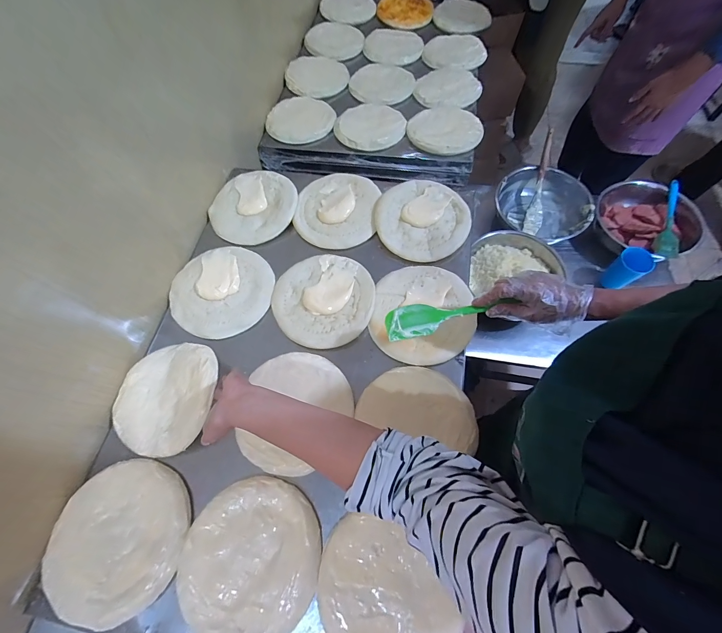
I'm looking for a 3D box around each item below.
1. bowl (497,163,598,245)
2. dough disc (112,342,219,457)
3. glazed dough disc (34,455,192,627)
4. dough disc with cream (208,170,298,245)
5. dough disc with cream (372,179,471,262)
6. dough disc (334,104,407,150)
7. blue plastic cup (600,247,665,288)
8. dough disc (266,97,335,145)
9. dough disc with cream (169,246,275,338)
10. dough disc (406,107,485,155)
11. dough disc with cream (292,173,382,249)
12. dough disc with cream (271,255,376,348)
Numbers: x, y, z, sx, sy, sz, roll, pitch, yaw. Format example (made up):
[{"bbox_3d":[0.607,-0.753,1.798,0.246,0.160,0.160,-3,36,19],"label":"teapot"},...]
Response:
[{"bbox_3d":[0.550,-0.331,0.956,0.248,0.098,0.248,-1,65,2],"label":"bowl"},{"bbox_3d":[-0.337,0.133,0.554,0.183,0.025,0.187,-6,65,13],"label":"dough disc"},{"bbox_3d":[-0.359,0.327,0.473,0.188,0.009,0.198,-1,65,2],"label":"glazed dough disc"},{"bbox_3d":[-0.246,-0.254,0.733,0.195,0.040,0.180,-1,65,2],"label":"dough disc with cream"},{"bbox_3d":[0.129,-0.208,0.694,0.188,0.037,0.192,-1,65,2],"label":"dough disc with cream"},{"bbox_3d":[0.033,-0.543,0.903,0.204,0.028,0.204,-1,65,2],"label":"dough disc"},{"bbox_3d":[0.704,-0.126,0.843,0.065,0.106,0.074,-28,67,-11],"label":"blue plastic cup"},{"bbox_3d":[-0.174,-0.580,0.934,0.192,0.027,0.188,-1,65,2],"label":"dough disc"},{"bbox_3d":[-0.284,-0.054,0.648,0.206,0.016,0.186,-16,65,-5],"label":"dough disc with cream"},{"bbox_3d":[0.225,-0.525,0.880,0.194,0.026,0.214,-15,65,-5],"label":"dough disc"},{"bbox_3d":[-0.054,-0.243,0.726,0.175,0.034,0.193,7,65,5],"label":"dough disc with cream"},{"bbox_3d":[-0.076,-0.038,0.630,0.197,0.018,0.191,3,65,3],"label":"dough disc with cream"}]

